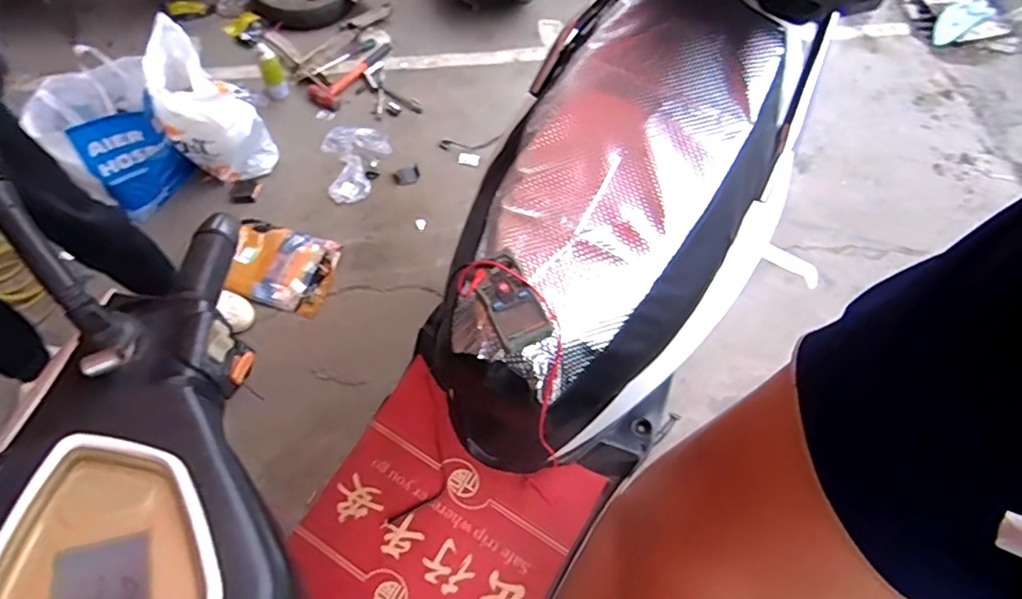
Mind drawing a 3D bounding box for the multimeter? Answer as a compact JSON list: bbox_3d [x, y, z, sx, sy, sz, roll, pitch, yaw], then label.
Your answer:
[{"bbox_3d":[0.003,0.000,0.637,0.064,0.023,0.114,-25,64,-14],"label":"multimeter"}]

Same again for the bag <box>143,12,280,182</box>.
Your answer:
[{"bbox_3d":[-0.794,-0.491,1.498,0.223,0.363,0.217,-34,67,-18],"label":"bag"}]

